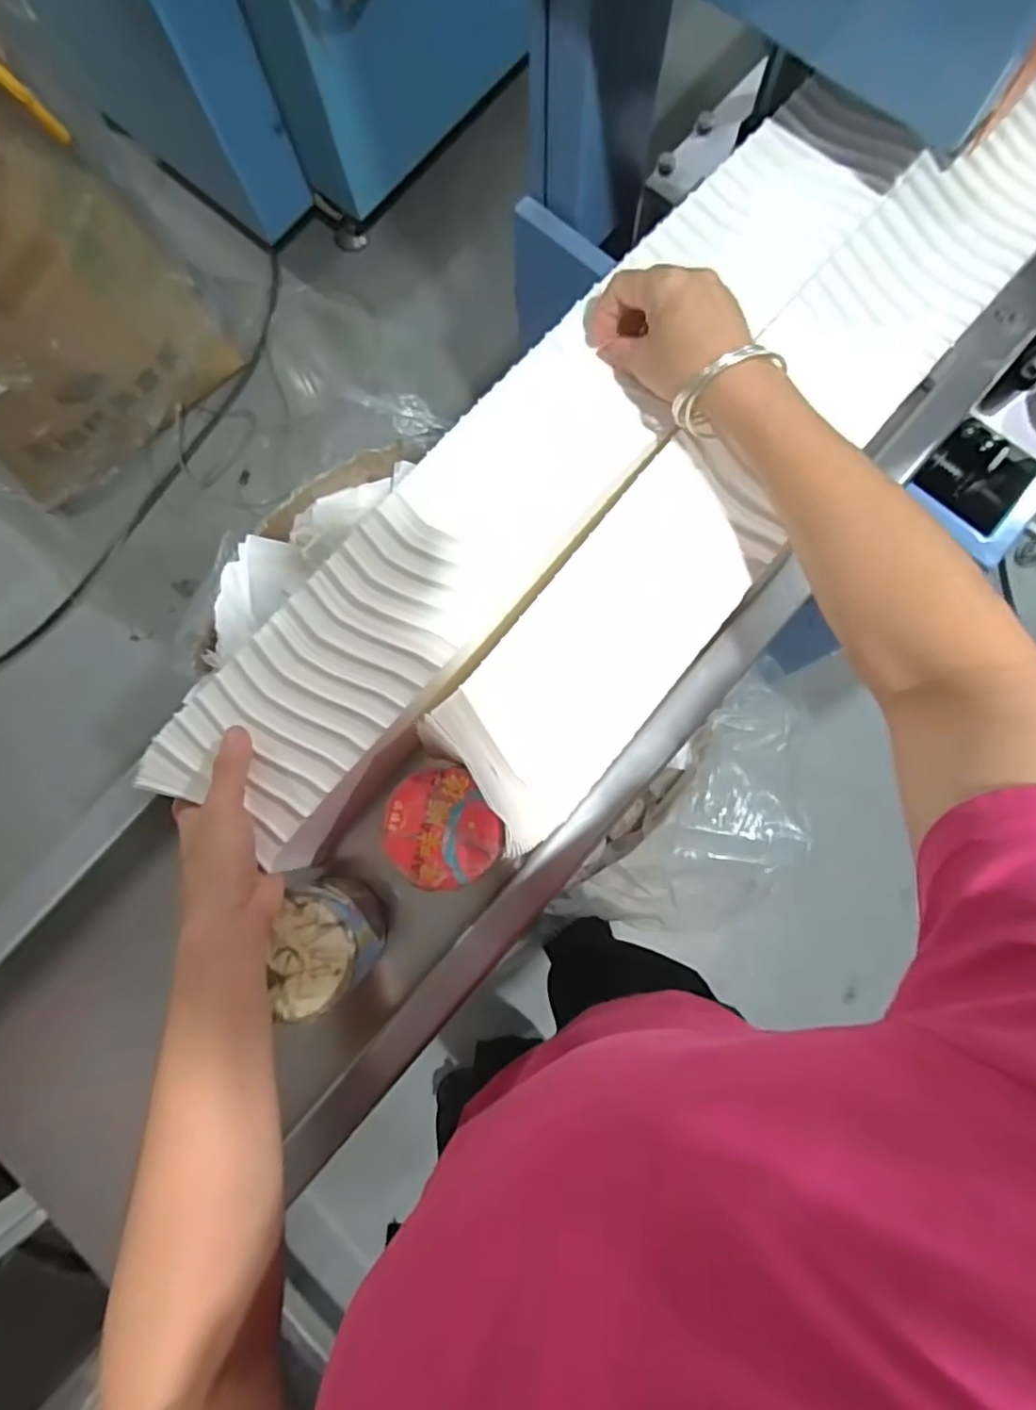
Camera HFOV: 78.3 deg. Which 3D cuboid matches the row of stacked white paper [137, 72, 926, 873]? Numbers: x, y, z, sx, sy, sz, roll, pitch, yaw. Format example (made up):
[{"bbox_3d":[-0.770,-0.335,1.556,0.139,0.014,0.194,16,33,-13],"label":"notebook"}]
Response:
[{"bbox_3d":[0.026,-0.188,0.483,0.126,0.071,0.705,40,84,8],"label":"row of stacked white paper"}]

